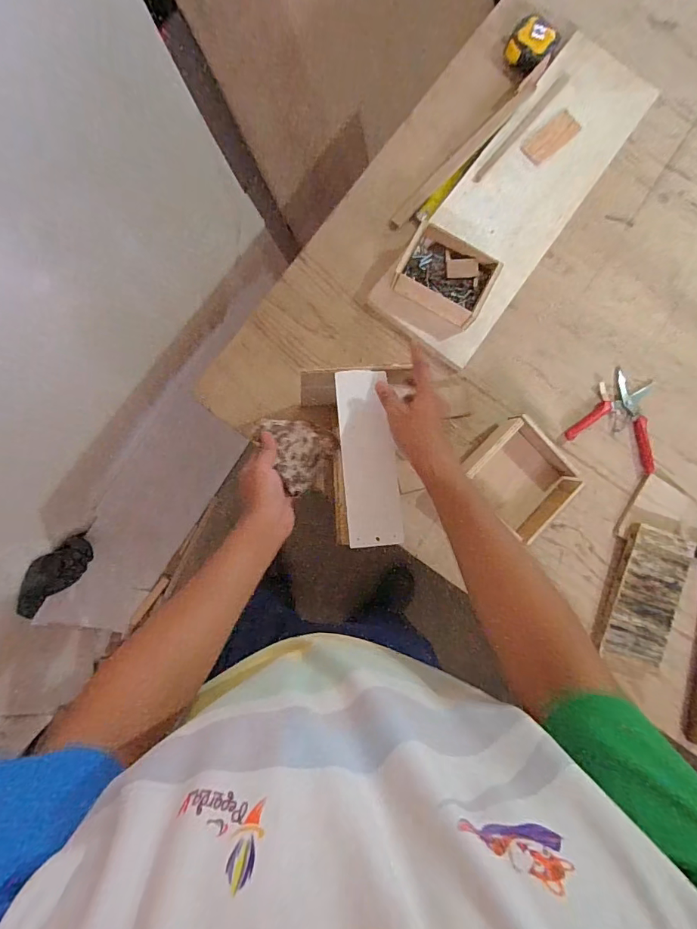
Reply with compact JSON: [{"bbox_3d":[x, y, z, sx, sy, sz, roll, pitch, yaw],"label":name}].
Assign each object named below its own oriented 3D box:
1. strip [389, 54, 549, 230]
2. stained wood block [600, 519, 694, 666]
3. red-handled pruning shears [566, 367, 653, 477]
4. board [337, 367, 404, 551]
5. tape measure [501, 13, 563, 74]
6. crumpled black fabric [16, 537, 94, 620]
[{"bbox_3d":[0.216,-0.557,0.779,0.027,0.005,0.415,42,85,7],"label":"strip"},{"bbox_3d":[0.484,0.210,0.725,0.101,0.025,0.213,18,81,-3],"label":"stained wood block"},{"bbox_3d":[0.472,-0.081,0.768,0.147,0.019,0.148,27,81,-2],"label":"red-handled pruning shears"},{"bbox_3d":[0.025,-0.010,0.554,0.068,0.011,0.214,-6,82,-6],"label":"board"},{"bbox_3d":[0.324,-0.747,0.792,0.080,0.035,0.092,30,82,-1],"label":"tape measure"},{"bbox_3d":[-0.711,0.264,1.079,0.202,0.018,0.105,-43,131,-25],"label":"crumpled black fabric"}]

